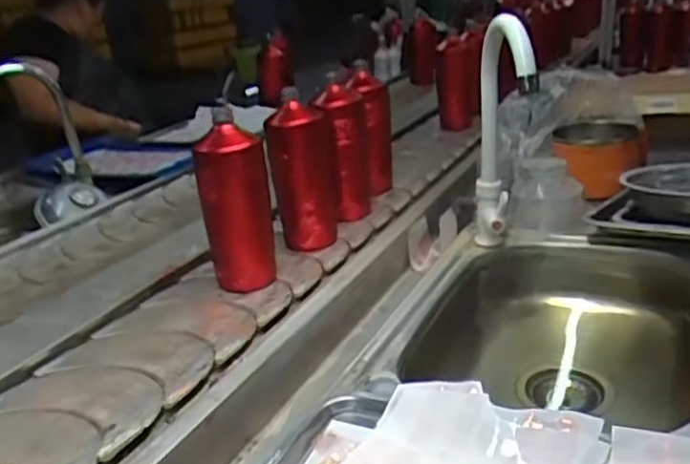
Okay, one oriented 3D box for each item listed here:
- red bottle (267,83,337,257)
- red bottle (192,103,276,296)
[{"bbox_3d":[-0.059,-0.083,0.947,0.094,0.190,0.078,0,23,-2],"label":"red bottle"},{"bbox_3d":[-0.125,-0.030,0.831,0.060,0.199,0.065,21,30,39],"label":"red bottle"}]

